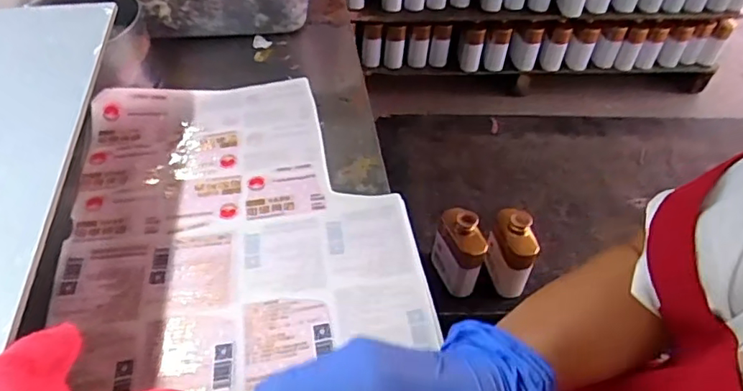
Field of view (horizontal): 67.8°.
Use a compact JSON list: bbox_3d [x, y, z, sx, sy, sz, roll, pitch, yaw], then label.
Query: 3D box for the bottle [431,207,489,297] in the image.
[{"bbox_3d":[0.160,0.101,1.023,0.066,0.147,0.111,-12,49,-15],"label":"bottle"}]

